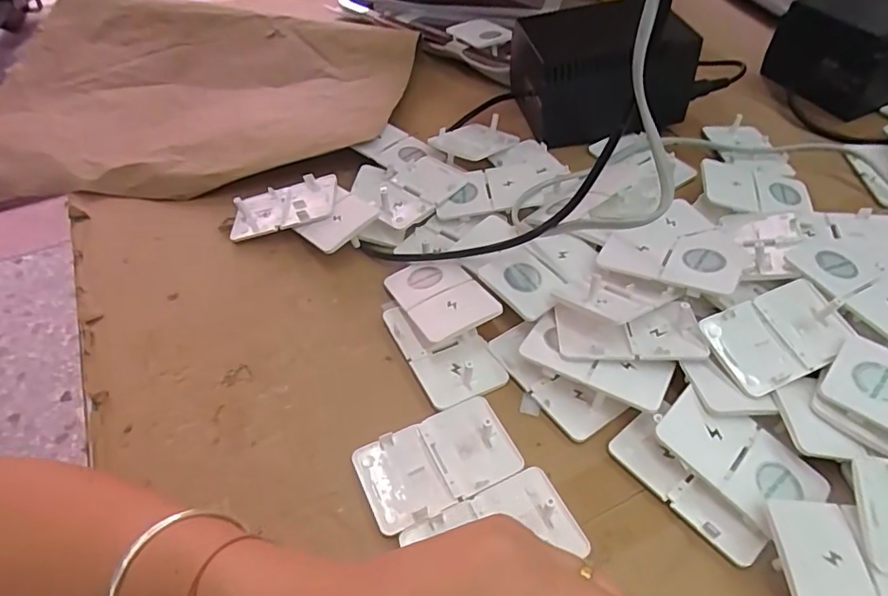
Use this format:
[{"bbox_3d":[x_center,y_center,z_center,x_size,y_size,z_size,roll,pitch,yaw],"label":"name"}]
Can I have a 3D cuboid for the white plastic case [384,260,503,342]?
[{"bbox_3d":[-0.003,-0.002,0.375,0.050,0.004,0.085,-29,41,-13],"label":"white plastic case"}]

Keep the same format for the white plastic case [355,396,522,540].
[{"bbox_3d":[-0.004,0.092,0.313,0.086,0.008,0.051,-22,51,-15],"label":"white plastic case"}]

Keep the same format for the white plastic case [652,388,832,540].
[{"bbox_3d":[0.159,0.086,0.297,0.084,0.004,0.049,42,64,16],"label":"white plastic case"}]

